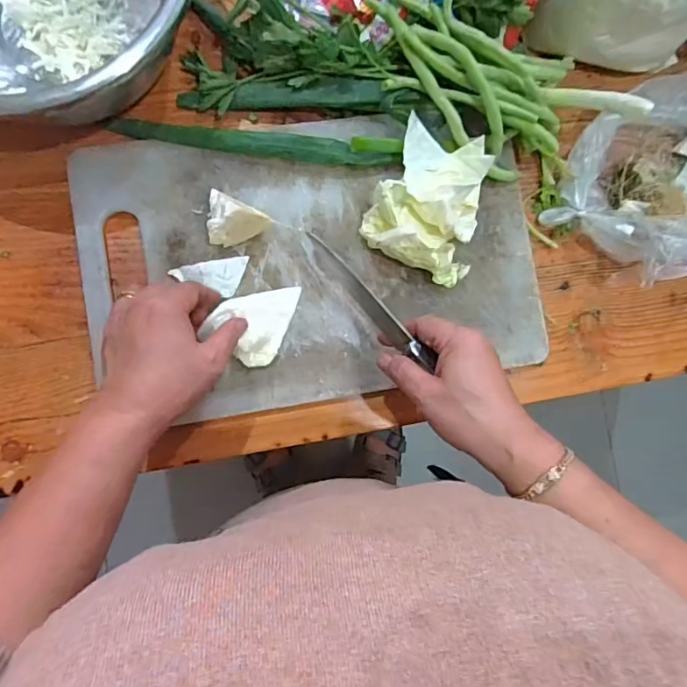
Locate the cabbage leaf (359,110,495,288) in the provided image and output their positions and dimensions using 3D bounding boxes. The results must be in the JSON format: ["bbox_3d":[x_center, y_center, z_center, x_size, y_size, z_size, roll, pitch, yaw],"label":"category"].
[{"bbox_3d":[0.078,-0.122,0.440,0.095,0.042,0.116,23,87,-5],"label":"cabbage leaf"}]

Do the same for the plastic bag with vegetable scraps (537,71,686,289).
[{"bbox_3d":[0.296,-0.153,0.449,0.159,0.080,0.190,41,85,-4],"label":"plastic bag with vegetable scraps"}]

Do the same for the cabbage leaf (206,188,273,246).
[{"bbox_3d":[-0.094,-0.100,0.430,0.051,0.035,0.038,26,86,-5],"label":"cabbage leaf"}]

